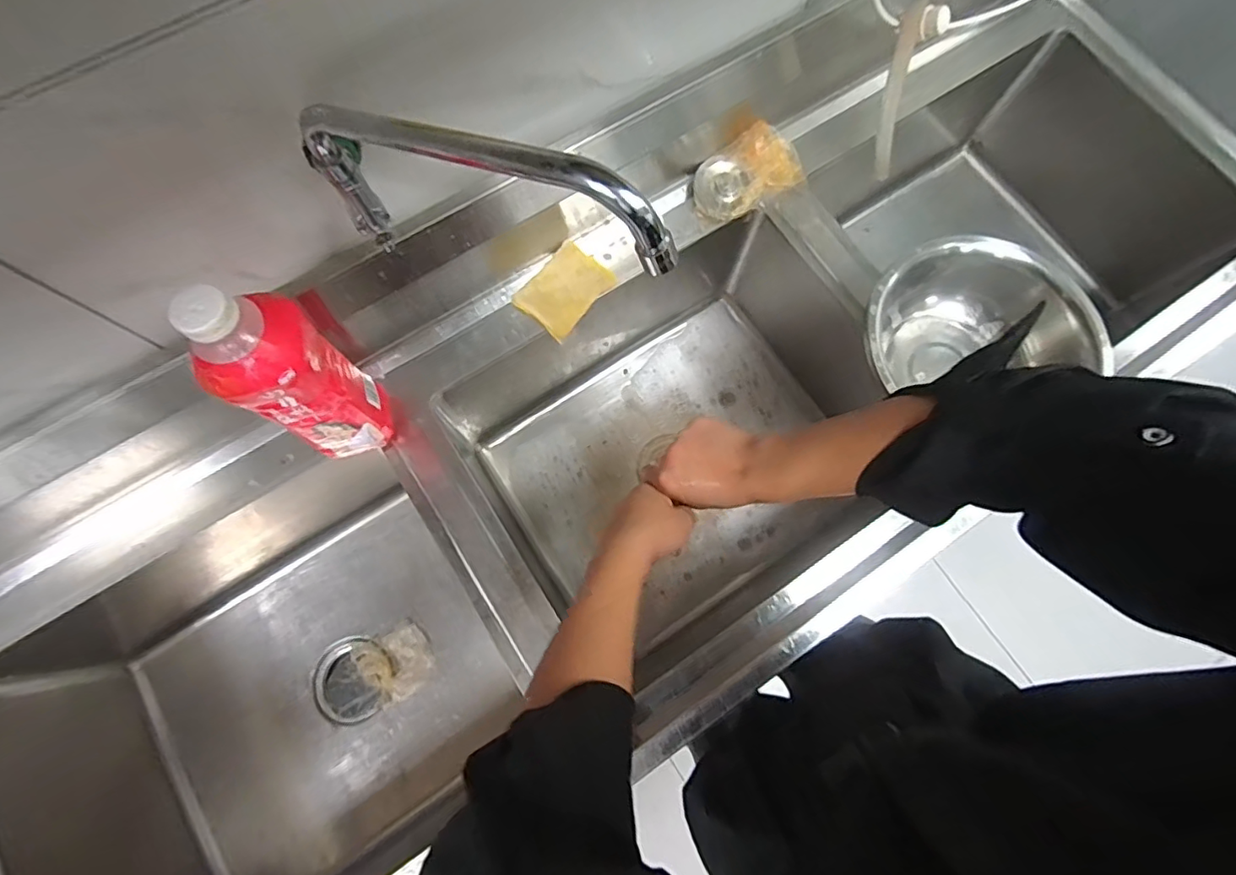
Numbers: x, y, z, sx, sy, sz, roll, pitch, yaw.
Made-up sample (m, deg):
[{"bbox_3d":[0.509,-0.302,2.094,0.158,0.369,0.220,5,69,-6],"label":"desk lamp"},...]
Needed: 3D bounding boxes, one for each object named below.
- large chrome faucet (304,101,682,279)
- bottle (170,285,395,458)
[{"bbox_3d":[-0.111,-0.168,0.367,0.308,0.103,0.048,19,74,29],"label":"large chrome faucet"},{"bbox_3d":[-0.285,-0.053,0.507,0.087,0.249,0.073,-23,76,-7],"label":"bottle"}]

